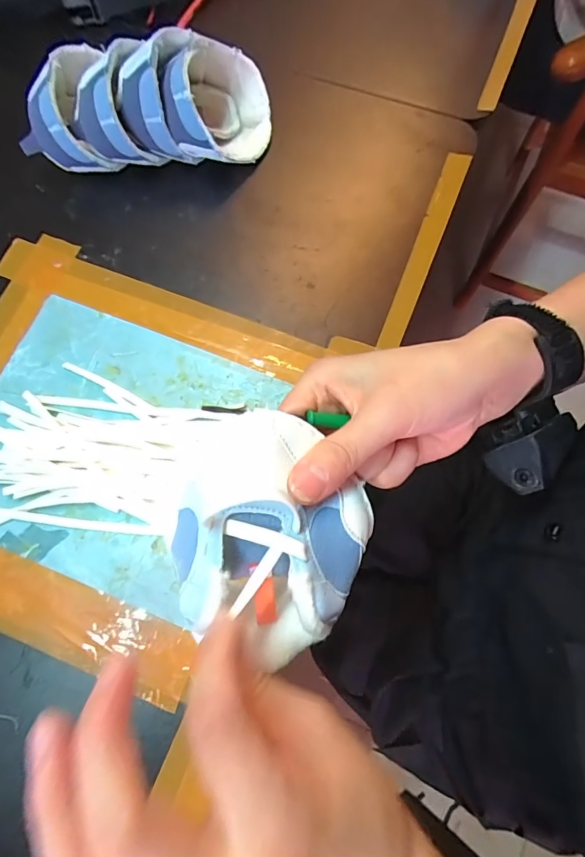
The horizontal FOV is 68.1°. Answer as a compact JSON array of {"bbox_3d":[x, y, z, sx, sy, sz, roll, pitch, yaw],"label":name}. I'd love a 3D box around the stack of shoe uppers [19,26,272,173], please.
[{"bbox_3d":[-0.133,-0.290,0.392,0.217,0.083,0.089,-1,73,1],"label":"stack of shoe uppers"}]

